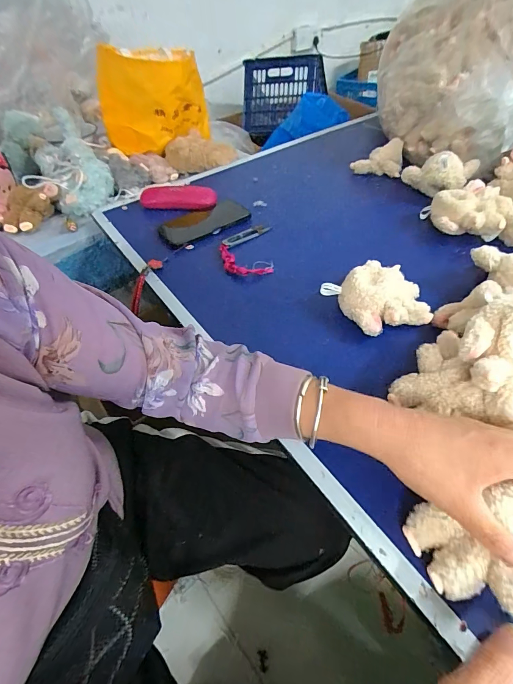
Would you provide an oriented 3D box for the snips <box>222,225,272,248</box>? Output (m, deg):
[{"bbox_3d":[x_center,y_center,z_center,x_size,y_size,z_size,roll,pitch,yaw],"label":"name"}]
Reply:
[{"bbox_3d":[-0.017,-0.191,0.623,0.100,0.015,0.022,-34,55,-22],"label":"snips"}]

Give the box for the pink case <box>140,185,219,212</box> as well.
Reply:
[{"bbox_3d":[-0.154,-0.282,0.681,0.154,0.033,0.043,6,50,9],"label":"pink case"}]

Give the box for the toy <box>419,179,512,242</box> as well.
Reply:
[{"bbox_3d":[0.355,-0.216,0.590,0.111,0.062,0.099,1,50,5],"label":"toy"}]

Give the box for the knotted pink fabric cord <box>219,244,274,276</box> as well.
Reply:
[{"bbox_3d":[-0.028,-0.125,0.567,0.106,0.022,0.043,29,57,25],"label":"knotted pink fabric cord"}]

